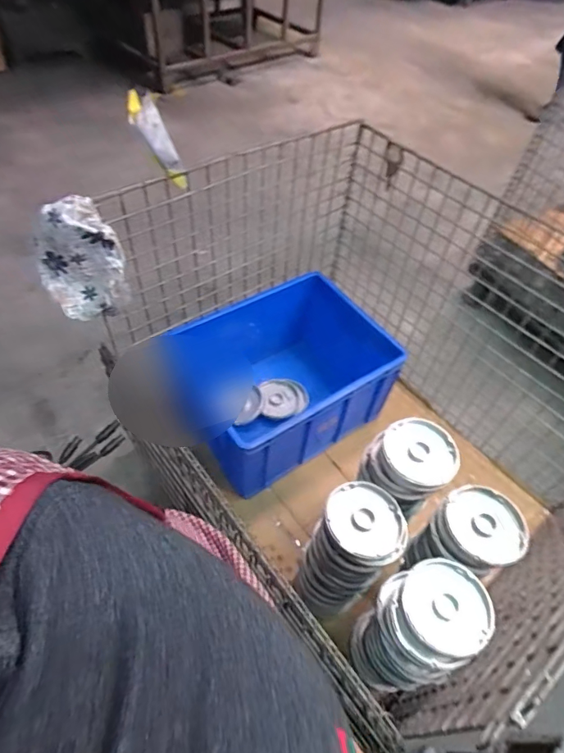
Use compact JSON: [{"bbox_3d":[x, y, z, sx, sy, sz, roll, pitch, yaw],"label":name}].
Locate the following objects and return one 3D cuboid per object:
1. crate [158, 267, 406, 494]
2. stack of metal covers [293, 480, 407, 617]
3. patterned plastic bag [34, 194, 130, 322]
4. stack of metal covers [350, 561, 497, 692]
[{"bbox_3d":[-0.013,0.015,1.323,0.527,0.310,0.422,-28,59,-24],"label":"crate"},{"bbox_3d":[0.138,0.371,0.962,0.150,0.375,0.147,-33,62,-26],"label":"stack of metal covers"},{"bbox_3d":[-0.399,-0.224,0.906,0.150,0.235,0.124,-24,58,-22],"label":"patterned plastic bag"},{"bbox_3d":[0.238,0.487,0.879,0.186,0.364,0.155,-32,61,-26],"label":"stack of metal covers"}]

